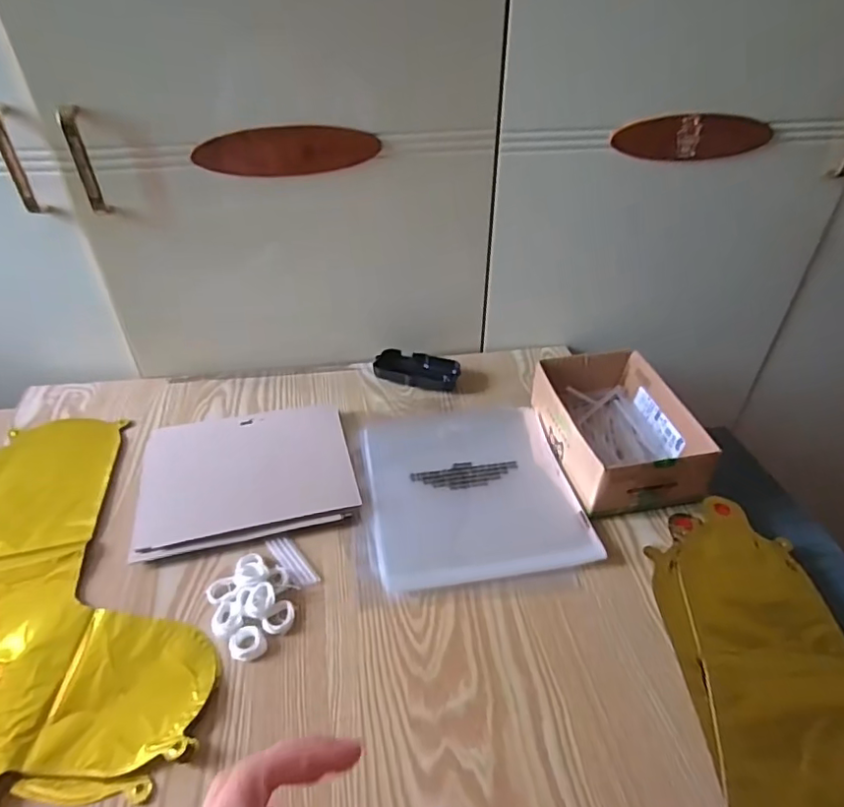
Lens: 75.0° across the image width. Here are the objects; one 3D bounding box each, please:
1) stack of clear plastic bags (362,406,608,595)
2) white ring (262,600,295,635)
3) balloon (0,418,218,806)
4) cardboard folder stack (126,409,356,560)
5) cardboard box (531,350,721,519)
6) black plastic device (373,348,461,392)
[{"bbox_3d":[0.049,0.078,0.571,0.204,0.020,0.223,-6,39,-8],"label":"stack of clear plastic bags"},{"bbox_3d":[-0.116,0.176,0.452,0.020,0.008,0.027,25,44,28],"label":"white ring"},{"bbox_3d":[-0.343,0.152,0.482,0.222,0.011,0.420,-20,43,-24],"label":"balloon"},{"bbox_3d":[-0.180,0.068,0.570,0.206,0.022,0.161,-9,39,-12],"label":"cardboard folder stack"},{"bbox_3d":[0.206,0.027,0.596,0.128,0.070,0.185,-7,39,-9],"label":"cardboard box"},{"bbox_3d":[-0.006,-0.043,0.720,0.107,0.026,0.051,7,39,8],"label":"black plastic device"}]

